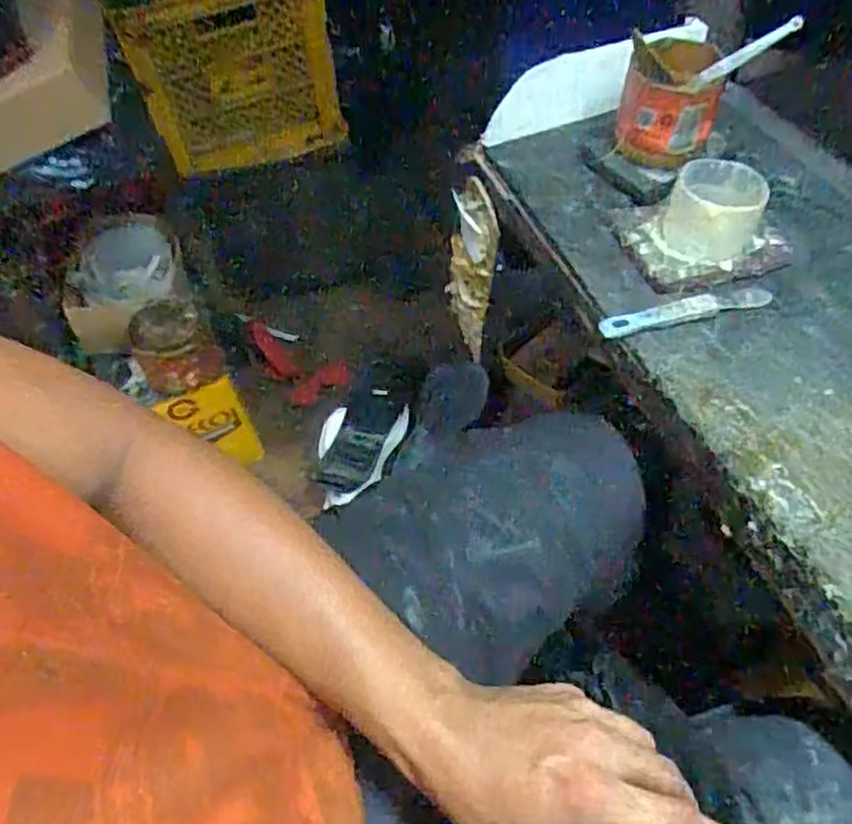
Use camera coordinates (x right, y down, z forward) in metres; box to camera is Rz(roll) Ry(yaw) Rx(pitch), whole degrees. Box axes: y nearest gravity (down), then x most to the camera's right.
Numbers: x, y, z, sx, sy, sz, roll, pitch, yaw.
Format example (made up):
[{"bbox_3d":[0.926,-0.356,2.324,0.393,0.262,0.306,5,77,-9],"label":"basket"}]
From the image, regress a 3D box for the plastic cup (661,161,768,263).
[{"bbox_3d":[0.227,-0.155,0.559,0.069,0.052,0.077,16,58,16],"label":"plastic cup"}]

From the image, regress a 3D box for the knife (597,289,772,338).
[{"bbox_3d":[0.199,-0.076,0.532,0.138,0.012,0.019,-13,55,-4],"label":"knife"}]

